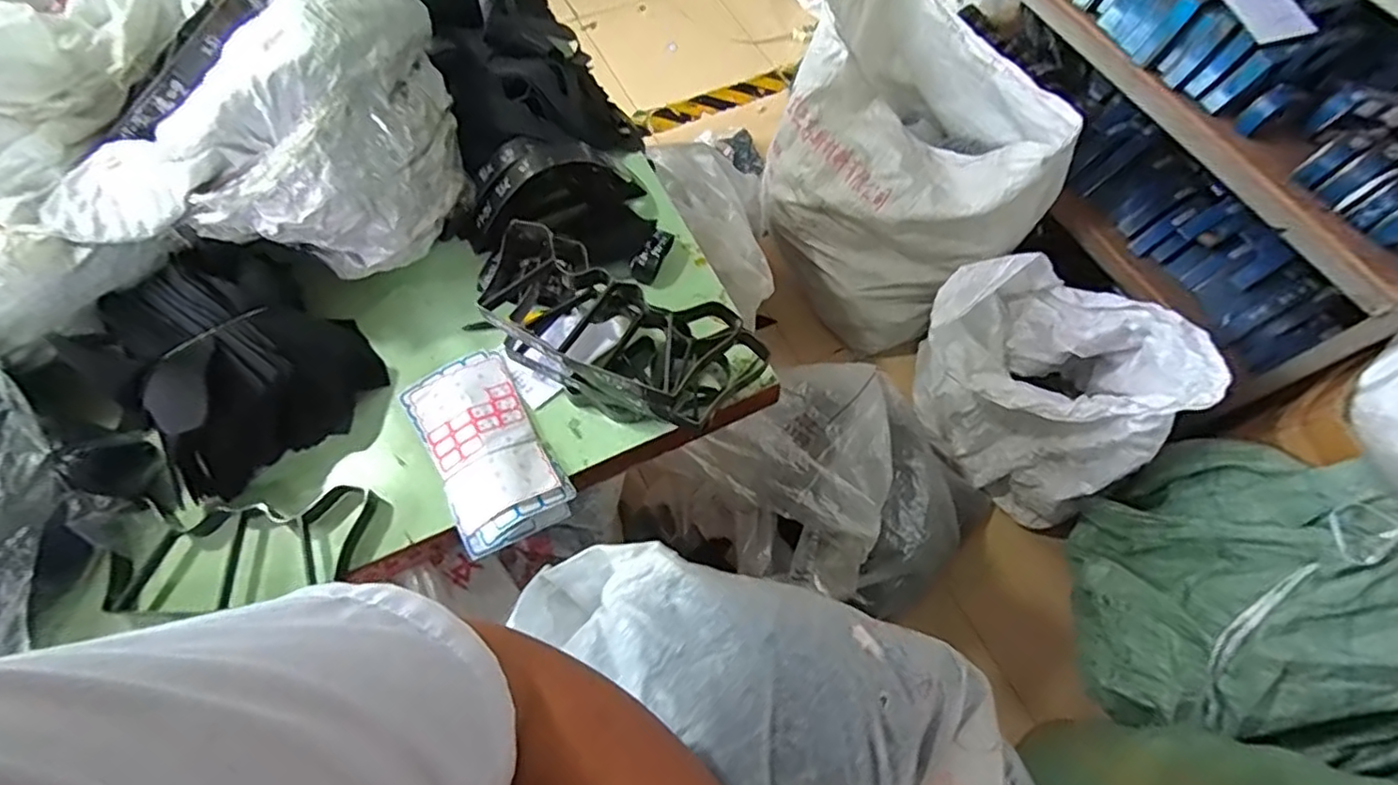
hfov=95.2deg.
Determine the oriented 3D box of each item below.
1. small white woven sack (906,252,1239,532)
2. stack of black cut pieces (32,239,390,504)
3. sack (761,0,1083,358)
[{"bbox_3d":[0.699,-0.048,1.305,0.489,0.574,0.319,37,69,14],"label":"small white woven sack"},{"bbox_3d":[-0.547,-0.032,0.717,0.263,0.129,0.251,39,70,15],"label":"stack of black cut pieces"},{"bbox_3d":[0.446,-0.501,1.484,0.421,0.521,0.610,-33,70,-16],"label":"sack"}]

